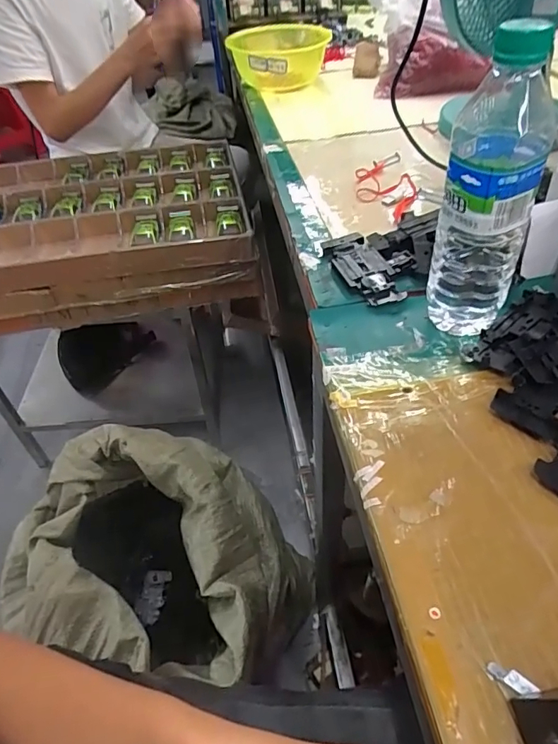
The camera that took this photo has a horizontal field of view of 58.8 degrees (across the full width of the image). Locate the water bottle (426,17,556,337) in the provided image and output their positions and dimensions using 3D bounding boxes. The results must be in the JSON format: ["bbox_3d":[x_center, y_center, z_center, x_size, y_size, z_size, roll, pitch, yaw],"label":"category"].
[{"bbox_3d":[0.157,-0.127,0.376,0.066,0.221,0.063,12,48,16],"label":"water bottle"}]

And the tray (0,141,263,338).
[{"bbox_3d":[-0.385,-0.281,1.029,0.627,0.165,0.429,-10,45,-5],"label":"tray"}]

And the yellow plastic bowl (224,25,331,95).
[{"bbox_3d":[0.006,-0.611,0.959,0.179,0.081,0.243,8,47,13],"label":"yellow plastic bowl"}]

